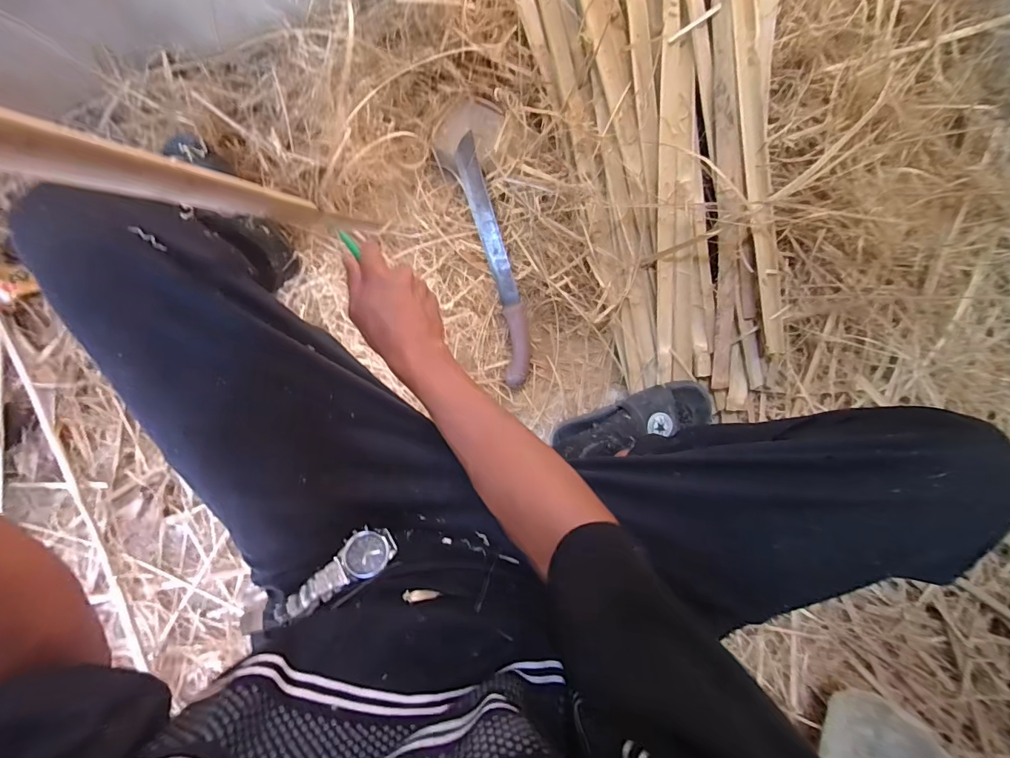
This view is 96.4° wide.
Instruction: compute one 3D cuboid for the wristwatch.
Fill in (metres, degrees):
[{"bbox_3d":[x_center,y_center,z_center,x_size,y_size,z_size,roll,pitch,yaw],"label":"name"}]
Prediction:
[{"bbox_3d":[-0.143,0.160,0.373,0.105,0.013,0.036,-28,87,-7],"label":"wristwatch"}]

